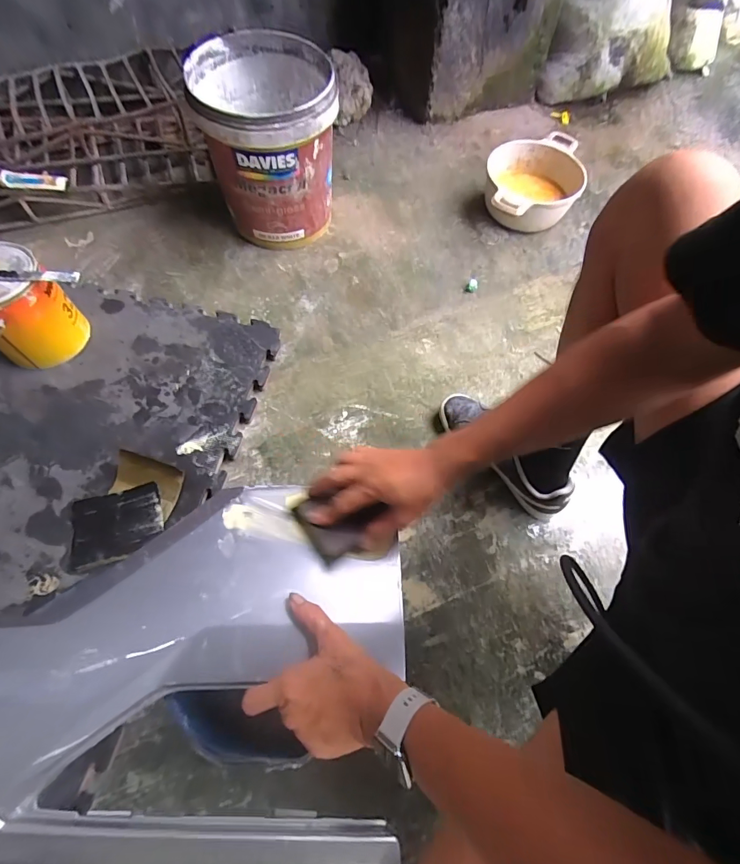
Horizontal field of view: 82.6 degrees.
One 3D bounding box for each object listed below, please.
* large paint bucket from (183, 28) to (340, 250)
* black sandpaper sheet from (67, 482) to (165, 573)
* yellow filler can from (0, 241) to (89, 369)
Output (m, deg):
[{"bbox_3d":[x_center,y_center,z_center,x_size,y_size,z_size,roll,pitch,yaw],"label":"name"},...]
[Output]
[{"bbox_3d":[-0.223,-0.634,0.967,0.267,0.321,0.309,-11,64,-7],"label":"large paint bucket"},{"bbox_3d":[-0.424,0.155,0.702,0.147,0.014,0.116,-13,64,-9],"label":"black sandpaper sheet"},{"bbox_3d":[-0.653,-0.227,0.793,0.156,0.169,0.148,1,63,-2],"label":"yellow filler can"}]

